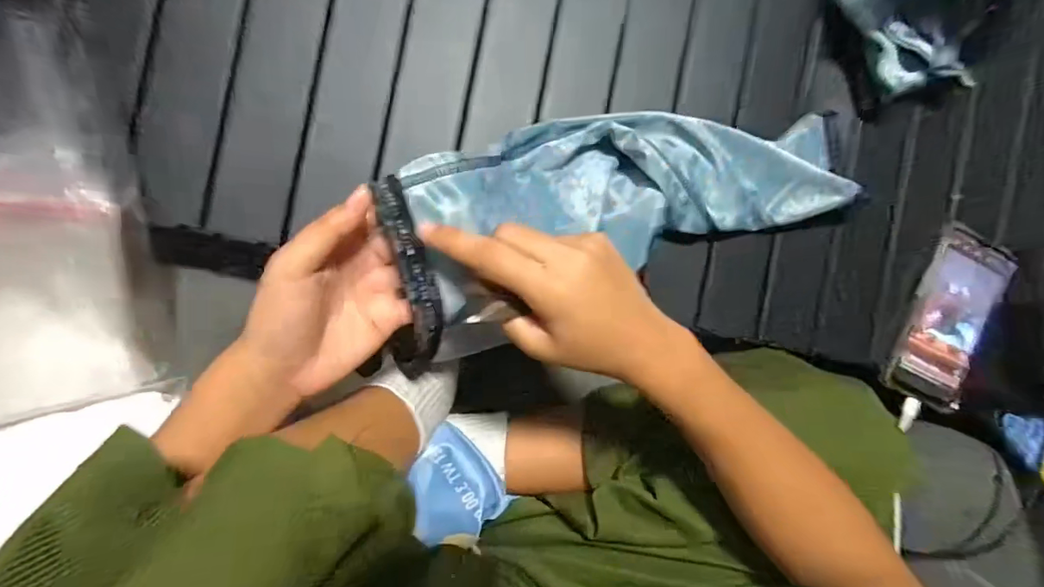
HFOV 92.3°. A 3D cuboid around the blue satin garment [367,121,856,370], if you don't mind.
[{"bbox_3d":[0.090,-0.078,0.387,0.392,0.092,0.131,-14,93,-26],"label":"blue satin garment"}]

